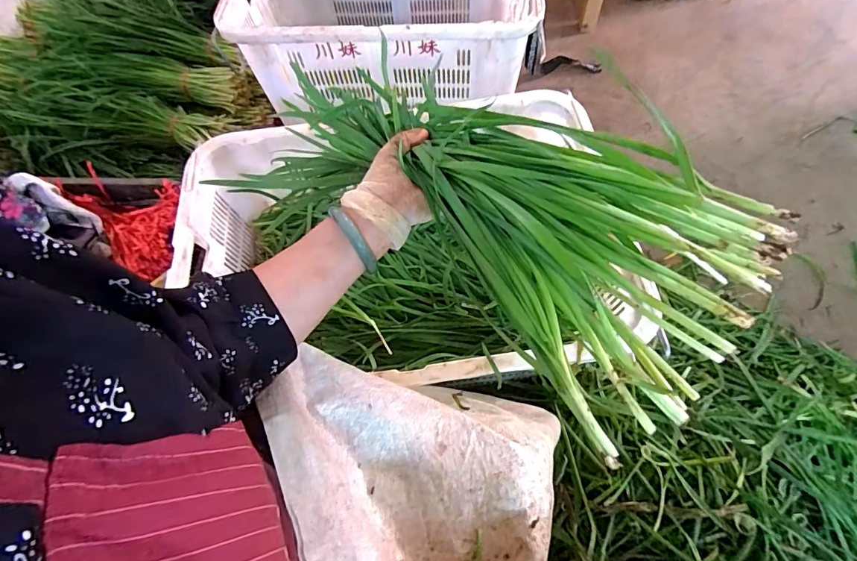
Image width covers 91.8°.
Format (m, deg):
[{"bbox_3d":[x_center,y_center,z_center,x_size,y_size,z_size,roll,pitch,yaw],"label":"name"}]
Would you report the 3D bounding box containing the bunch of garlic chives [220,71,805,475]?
[{"bbox_3d":[0.003,-0.085,0.391,0.519,0.082,0.186,32,65,33],"label":"bunch of garlic chives"}]

